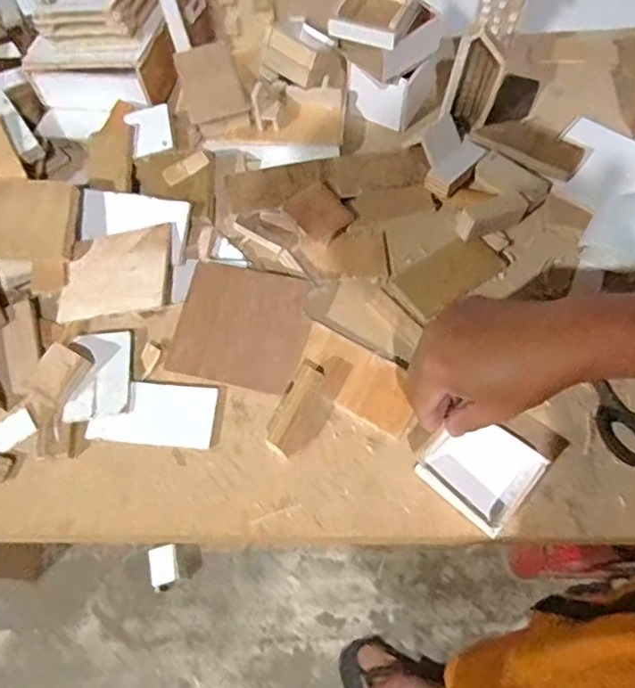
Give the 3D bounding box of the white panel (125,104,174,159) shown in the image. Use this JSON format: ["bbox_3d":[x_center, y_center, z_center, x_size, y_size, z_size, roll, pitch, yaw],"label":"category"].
[{"bbox_3d":[-0.160,-0.203,0.545,0.041,0.005,0.047,-10,83,-2],"label":"white panel"}]

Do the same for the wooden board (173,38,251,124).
[{"bbox_3d":[-0.104,-0.254,0.553,0.056,0.013,0.073,-15,87,-6],"label":"wooden board"}]

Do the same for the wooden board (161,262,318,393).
[{"bbox_3d":[-0.064,-0.016,0.482,0.109,0.010,0.100,13,77,11],"label":"wooden board"}]

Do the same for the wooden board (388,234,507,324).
[{"bbox_3d":[0.114,-0.063,0.506,0.092,0.009,0.052,-34,70,-11],"label":"wooden board"}]

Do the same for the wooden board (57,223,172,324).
[{"bbox_3d":[-0.173,-0.060,0.490,0.097,0.007,0.078,-10,65,11],"label":"wooden board"}]

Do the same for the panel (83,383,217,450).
[{"bbox_3d":[-0.131,0.055,0.461,0.095,0.005,0.049,5,68,4],"label":"panel"}]

